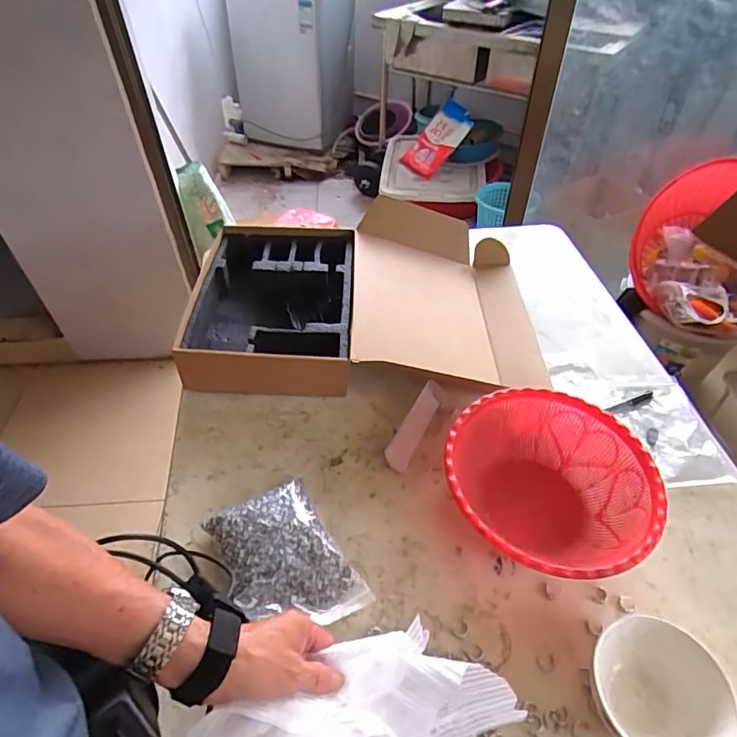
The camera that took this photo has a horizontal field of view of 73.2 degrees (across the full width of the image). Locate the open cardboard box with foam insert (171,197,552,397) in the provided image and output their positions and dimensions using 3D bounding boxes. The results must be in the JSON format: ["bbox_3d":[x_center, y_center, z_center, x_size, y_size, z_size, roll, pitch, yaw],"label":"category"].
[{"bbox_3d":[0.005,-0.116,0.877,0.569,0.110,0.439,5,47,5],"label":"open cardboard box with foam insert"}]

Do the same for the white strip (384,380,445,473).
[{"bbox_3d":[0.068,0.082,0.719,0.014,0.045,0.149,-12,32,46],"label":"white strip"}]

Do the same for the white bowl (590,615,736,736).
[{"bbox_3d":[0.285,0.318,0.489,0.117,0.057,0.114,0,47,0],"label":"white bowl"}]

